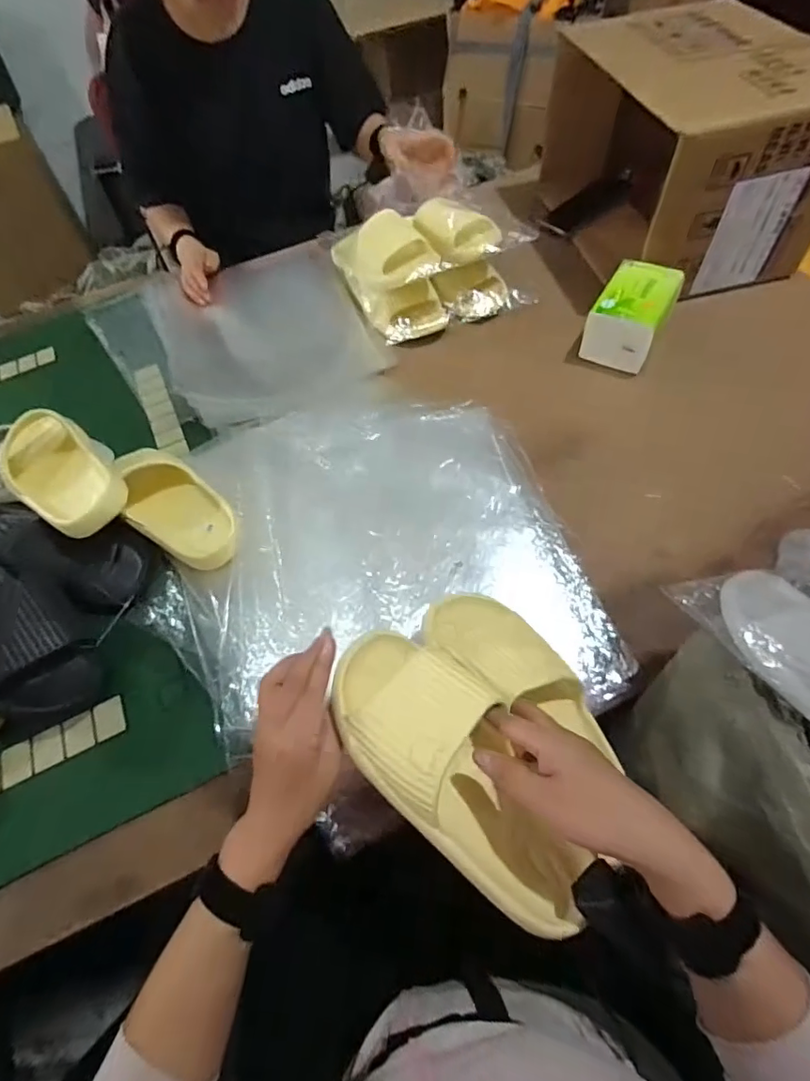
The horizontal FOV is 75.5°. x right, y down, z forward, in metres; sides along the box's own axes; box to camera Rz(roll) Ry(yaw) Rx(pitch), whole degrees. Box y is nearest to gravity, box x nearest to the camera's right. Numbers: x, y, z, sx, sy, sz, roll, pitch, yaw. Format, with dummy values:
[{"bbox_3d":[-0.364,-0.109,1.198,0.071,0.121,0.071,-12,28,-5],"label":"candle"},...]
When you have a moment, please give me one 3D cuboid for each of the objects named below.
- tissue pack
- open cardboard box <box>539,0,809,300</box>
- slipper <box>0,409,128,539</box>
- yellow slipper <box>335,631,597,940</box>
[{"bbox_3d":[0.320,-0.320,0.742,0.095,0.085,0.125,26,63,19],"label":"tissue pack"},{"bbox_3d":[0.417,-0.600,0.808,0.256,0.251,0.413,-13,57,-4],"label":"open cardboard box"},{"bbox_3d":[-0.413,-0.084,0.620,0.095,0.069,0.236,-40,63,-20],"label":"slipper"},{"bbox_3d":[0.038,0.171,0.391,0.103,0.058,0.238,-34,76,-17],"label":"yellow slipper"}]

